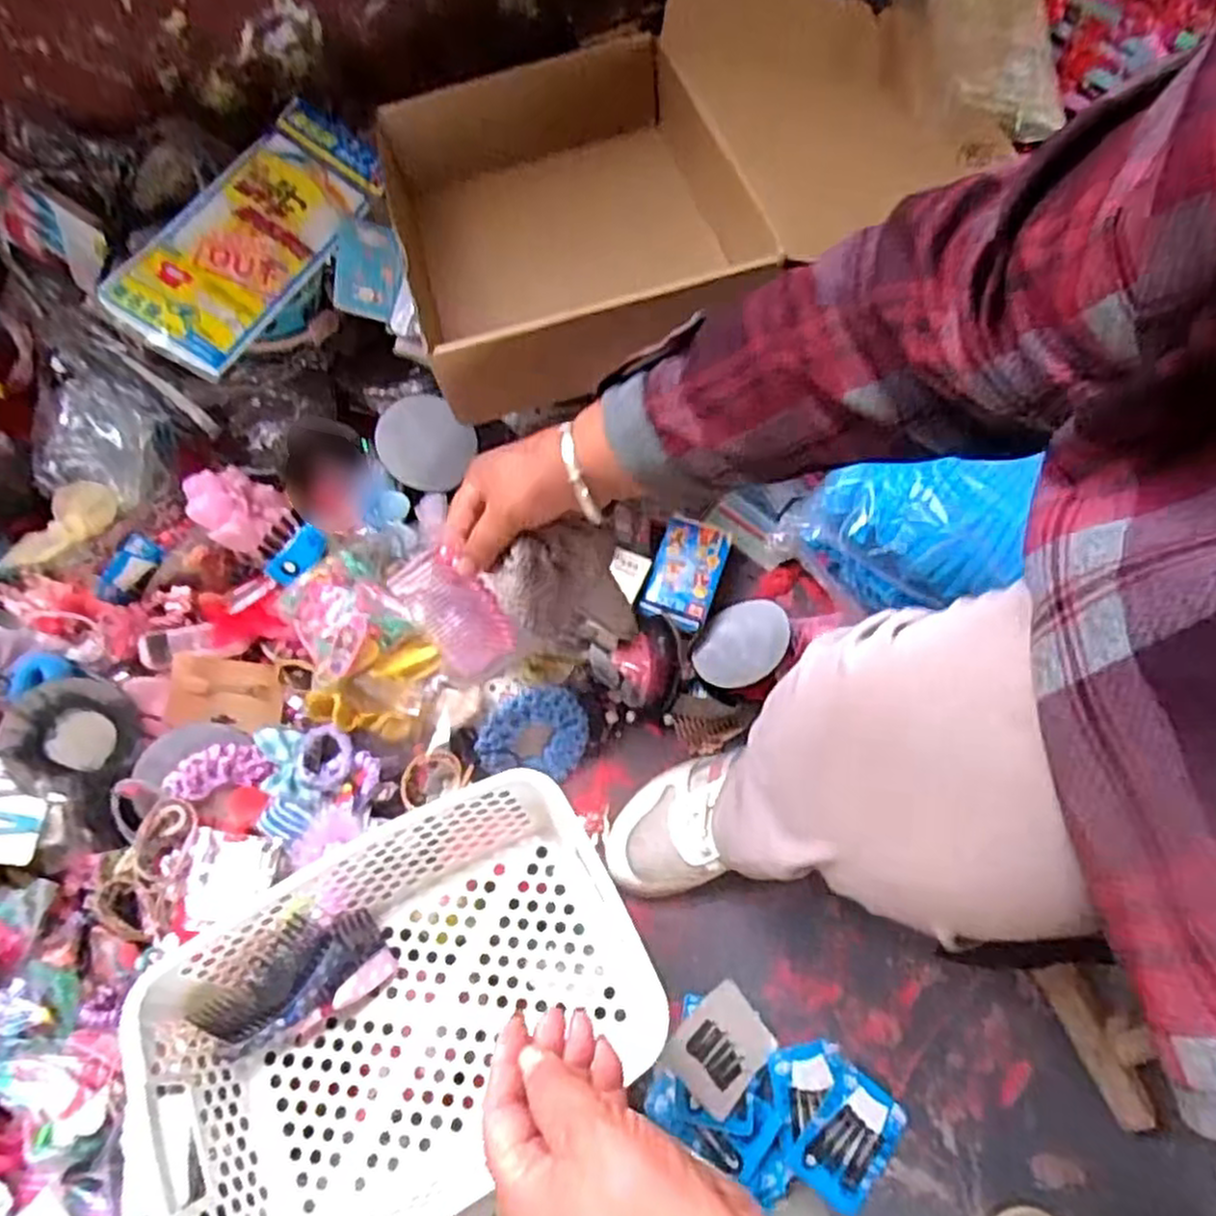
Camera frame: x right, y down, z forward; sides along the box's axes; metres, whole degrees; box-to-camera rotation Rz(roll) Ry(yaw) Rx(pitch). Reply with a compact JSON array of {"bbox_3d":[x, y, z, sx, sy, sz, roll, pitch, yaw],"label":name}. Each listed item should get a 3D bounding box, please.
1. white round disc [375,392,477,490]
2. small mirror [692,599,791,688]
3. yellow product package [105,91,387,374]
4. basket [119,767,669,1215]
[{"bbox_3d":[-0.171,-0.154,0.714,0.089,0.012,0.083,1,80,-4],"label":"white round disc"},{"bbox_3d":[0.120,0.032,0.686,0.093,0.010,0.086,-29,34,22],"label":"small mirror"},{"bbox_3d":[-0.310,-0.343,0.687,0.102,0.022,0.307,32,60,-15],"label":"yellow product package"},{"bbox_3d":[-0.133,0.253,0.488,0.287,0.111,0.193,-29,73,-9],"label":"basket"}]

